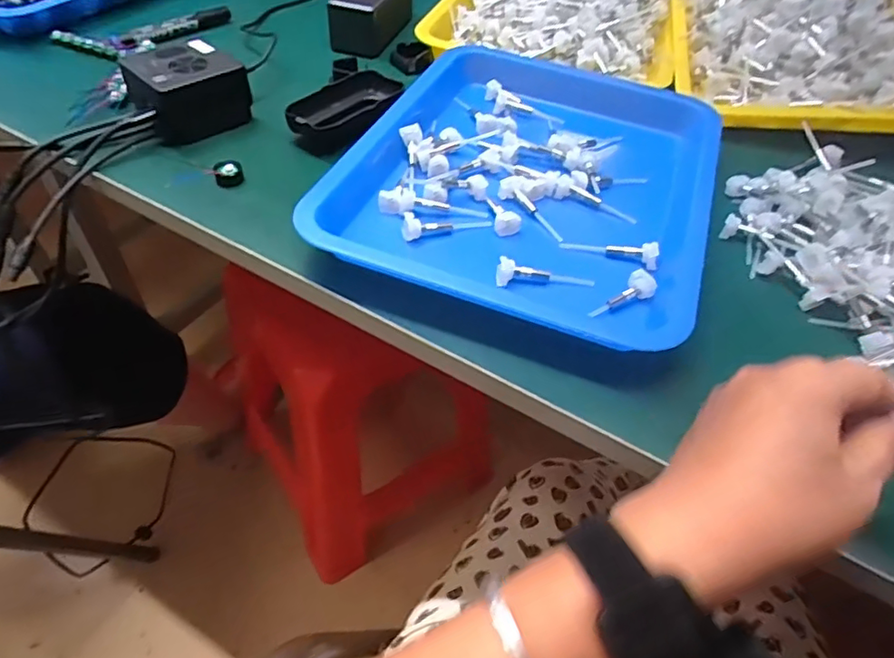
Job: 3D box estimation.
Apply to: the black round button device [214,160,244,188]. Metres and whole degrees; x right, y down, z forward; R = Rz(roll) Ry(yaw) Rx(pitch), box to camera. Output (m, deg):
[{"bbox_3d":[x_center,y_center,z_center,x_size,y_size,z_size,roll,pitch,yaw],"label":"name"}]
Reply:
[{"bbox_3d":[-0.172,-0.124,0.456,0.021,0.014,0.020,-14,52,-16],"label":"black round button device"}]

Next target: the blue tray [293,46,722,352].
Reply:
[{"bbox_3d":[0.068,-0.125,0.463,0.271,0.043,0.333,16,50,9],"label":"blue tray"}]

